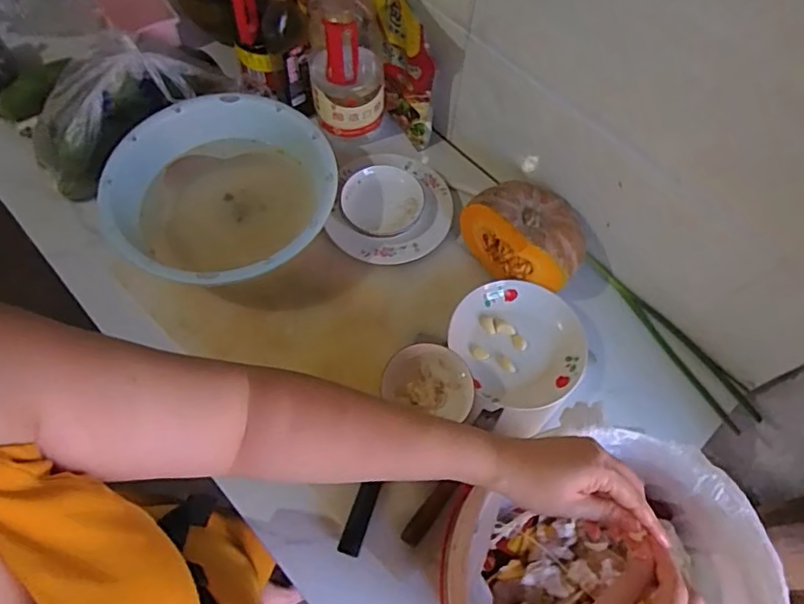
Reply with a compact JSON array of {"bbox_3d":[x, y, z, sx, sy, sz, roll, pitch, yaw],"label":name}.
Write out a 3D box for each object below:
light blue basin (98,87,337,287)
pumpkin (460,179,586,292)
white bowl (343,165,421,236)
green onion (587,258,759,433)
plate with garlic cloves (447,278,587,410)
[{"bbox_3d":[-0.253,-0.147,0.812,0.291,0.111,0.303,1,64,-2],"label":"light blue basin"},{"bbox_3d":[0.184,-0.098,0.832,0.178,0.108,0.124,41,69,16],"label":"pumpkin"},{"bbox_3d":[-0.029,-0.150,0.849,0.122,0.033,0.114,1,64,-2],"label":"white bowl"},{"bbox_3d":[0.401,0.045,0.828,0.064,0.027,0.317,-30,69,-15],"label":"green onion"},{"bbox_3d":[0.162,0.058,0.792,0.177,0.039,0.180,1,64,-2],"label":"plate with garlic cloves"}]

